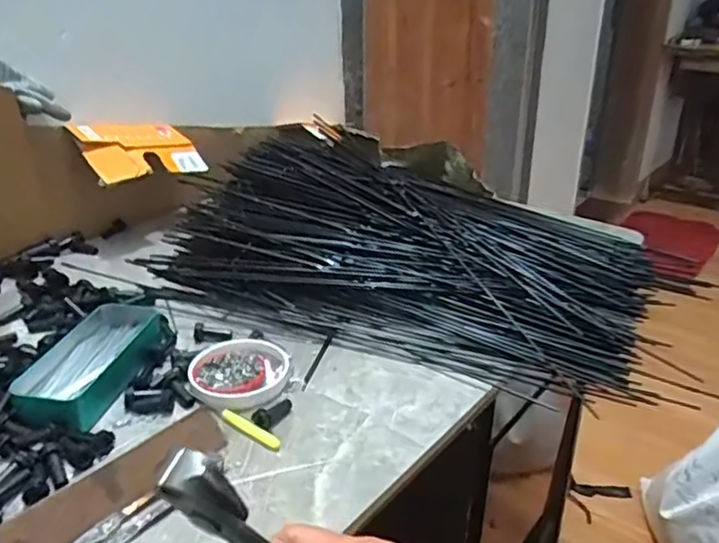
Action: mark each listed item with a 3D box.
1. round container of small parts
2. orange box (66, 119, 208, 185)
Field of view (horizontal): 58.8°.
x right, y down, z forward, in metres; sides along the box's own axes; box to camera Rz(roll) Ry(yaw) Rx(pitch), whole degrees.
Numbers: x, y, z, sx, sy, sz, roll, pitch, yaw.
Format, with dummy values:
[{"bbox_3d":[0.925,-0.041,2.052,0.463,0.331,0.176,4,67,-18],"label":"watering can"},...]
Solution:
[{"bbox_3d":[-0.112,0.094,0.592,0.090,0.013,0.092,0,27,0],"label":"round container of small parts"},{"bbox_3d":[-0.302,-0.169,0.865,0.117,0.023,0.152,44,37,19],"label":"orange box"}]

